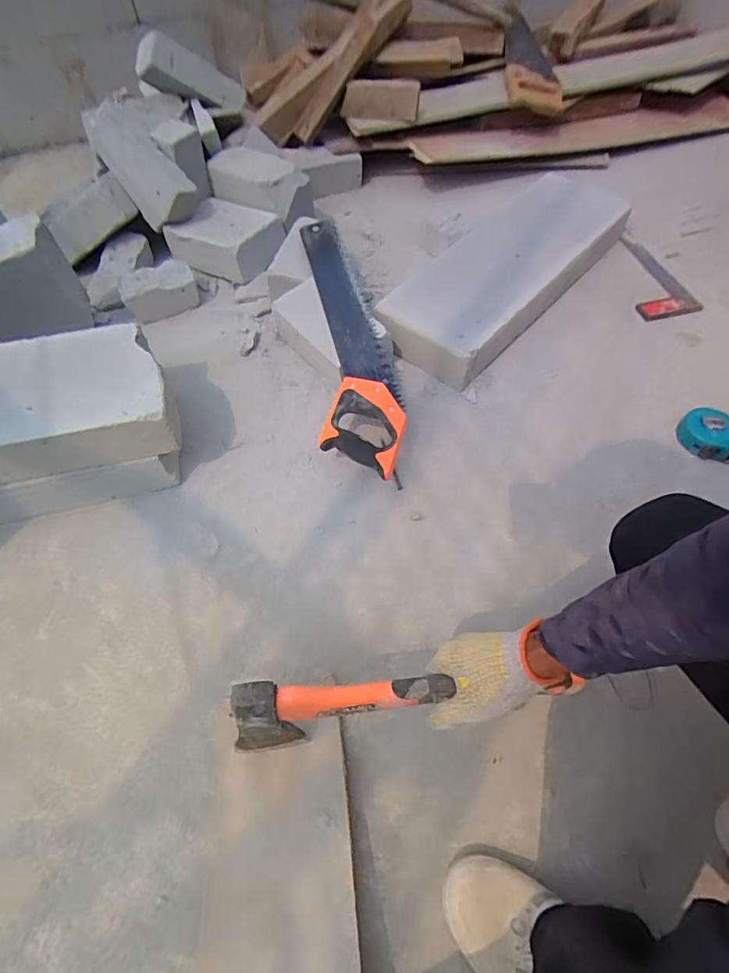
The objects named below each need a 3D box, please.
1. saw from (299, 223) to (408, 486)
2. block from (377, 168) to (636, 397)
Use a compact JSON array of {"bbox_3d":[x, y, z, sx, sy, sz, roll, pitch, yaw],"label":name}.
[{"bbox_3d":[-0.026,-0.257,0.830,0.115,0.033,0.551,-6,58,-3],"label":"saw"},{"bbox_3d":[0.276,-0.422,0.950,0.218,0.076,0.576,37,65,21],"label":"block"}]

